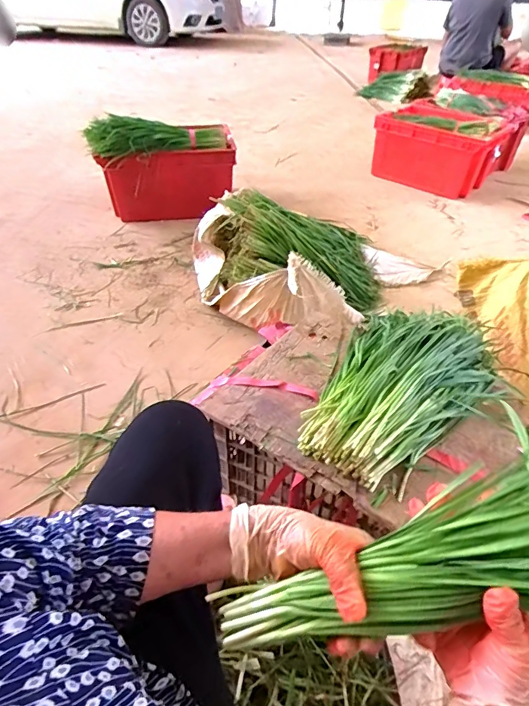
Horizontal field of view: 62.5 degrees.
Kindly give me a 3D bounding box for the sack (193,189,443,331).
[{"bbox_3d":[0.149,-0.393,1.593,0.682,0.307,0.781,33,51,31],"label":"sack"}]

